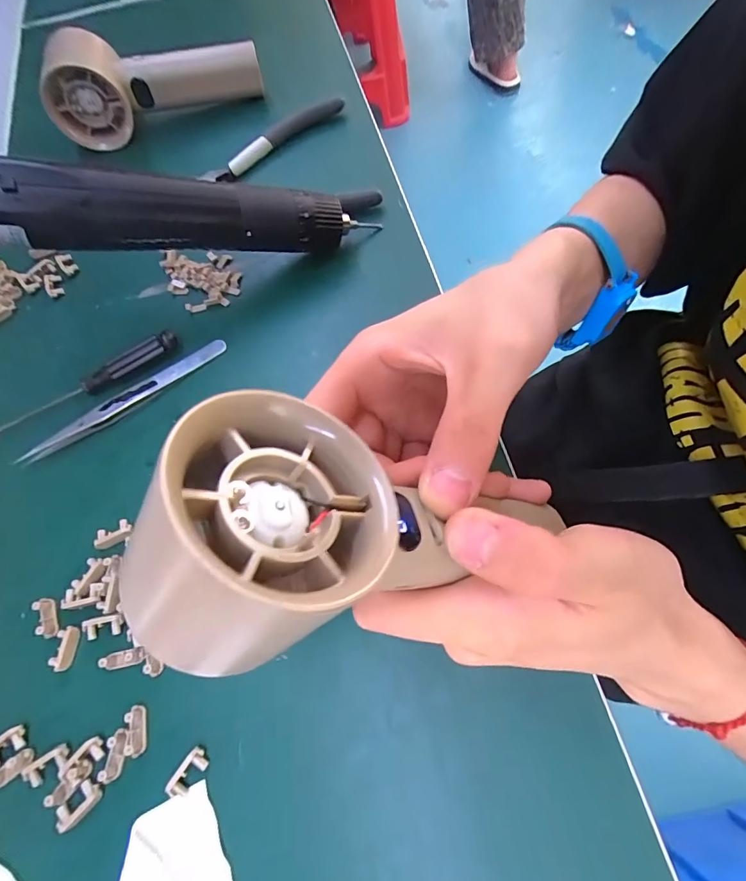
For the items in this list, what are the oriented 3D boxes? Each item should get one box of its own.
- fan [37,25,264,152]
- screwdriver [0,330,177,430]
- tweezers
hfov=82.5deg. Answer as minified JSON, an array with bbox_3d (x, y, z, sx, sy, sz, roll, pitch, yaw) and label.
[{"bbox_3d":[-0.170,-0.279,0.337,0.157,0.067,0.051,-8,67,-1],"label":"fan"},{"bbox_3d":[-0.176,-0.029,0.252,0.129,0.014,0.013,-30,68,-7],"label":"screwdriver"},{"bbox_3d":[-0.143,-0.024,0.252,0.124,0.008,0.012,-38,69,-10],"label":"tweezers"}]

